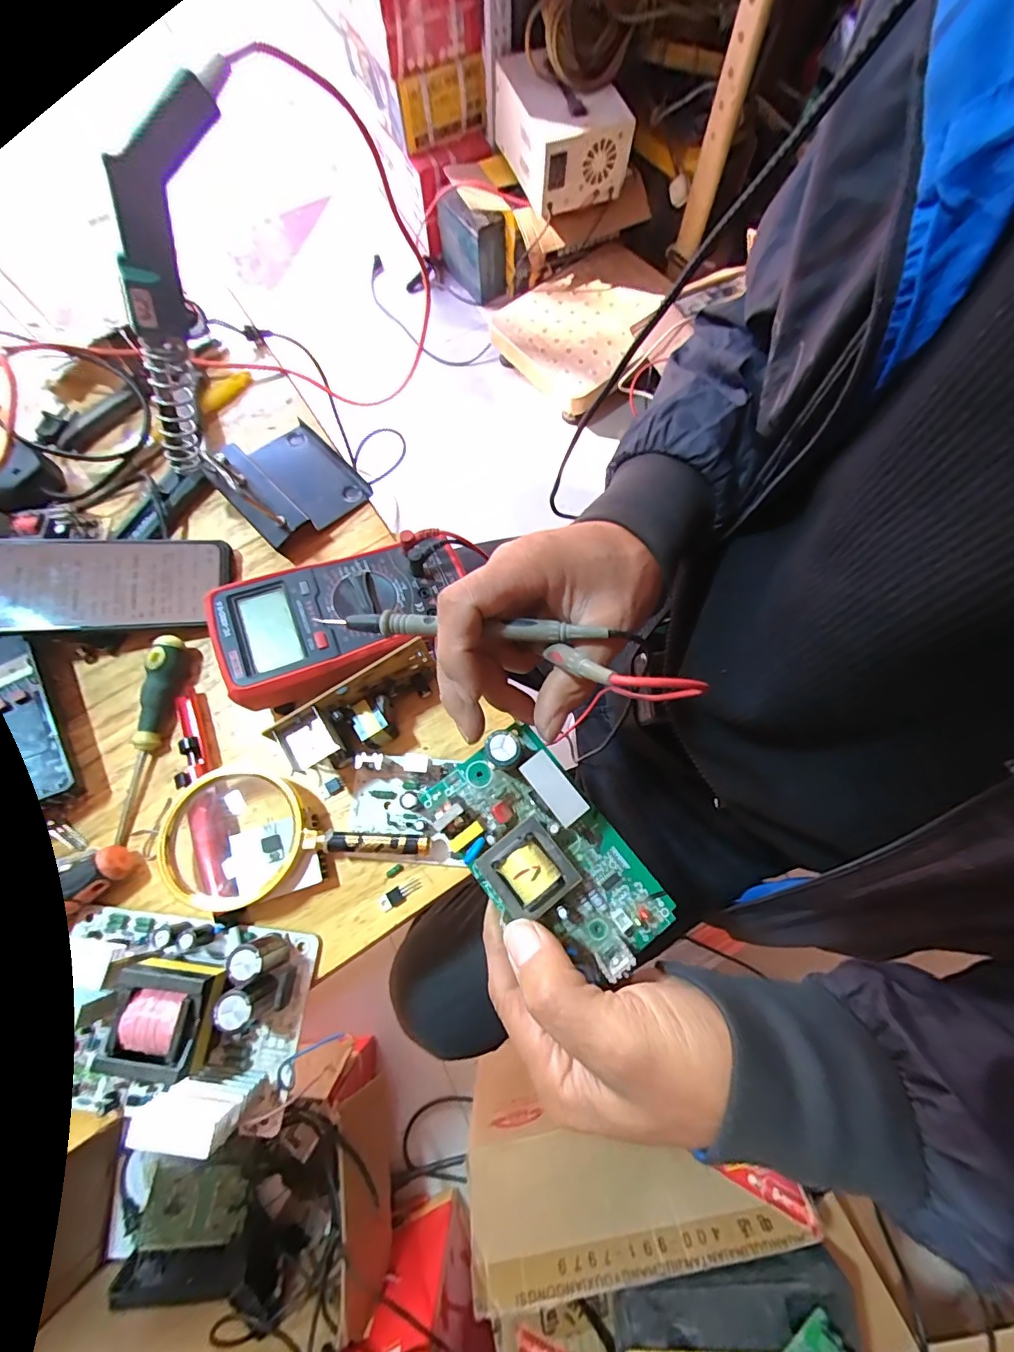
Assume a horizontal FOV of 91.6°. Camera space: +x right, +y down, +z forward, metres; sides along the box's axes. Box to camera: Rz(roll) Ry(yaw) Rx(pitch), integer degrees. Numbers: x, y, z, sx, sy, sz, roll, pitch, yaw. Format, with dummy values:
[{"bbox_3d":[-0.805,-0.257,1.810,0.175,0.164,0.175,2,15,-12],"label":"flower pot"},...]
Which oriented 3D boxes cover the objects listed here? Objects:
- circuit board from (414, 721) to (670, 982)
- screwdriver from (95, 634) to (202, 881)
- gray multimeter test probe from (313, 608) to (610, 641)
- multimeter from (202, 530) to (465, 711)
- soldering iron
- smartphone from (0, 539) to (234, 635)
[{"bbox_3d":[0.019,0.085,0.239,0.066,0.029,0.121,-38,76,-11],"label":"circuit board"},{"bbox_3d":[-0.261,0.052,0.353,0.029,0.024,0.166,6,73,2],"label":"screwdriver"},{"bbox_3d":[-0.023,-0.024,0.238,0.139,0.007,0.010,3,72,6],"label":"gray multimeter test probe"},{"bbox_3d":[-0.116,-0.043,0.364,0.179,0.042,0.092,-20,73,-6],"label":"multimeter"},{"bbox_3d":[-0.214,-0.236,0.314,0.037,0.218,0.052,46,44,13],"label":"soldering iron"},{"bbox_3d":[-0.302,-0.072,0.377,0.158,0.009,0.072,-5,78,-17],"label":"smartphone"}]

